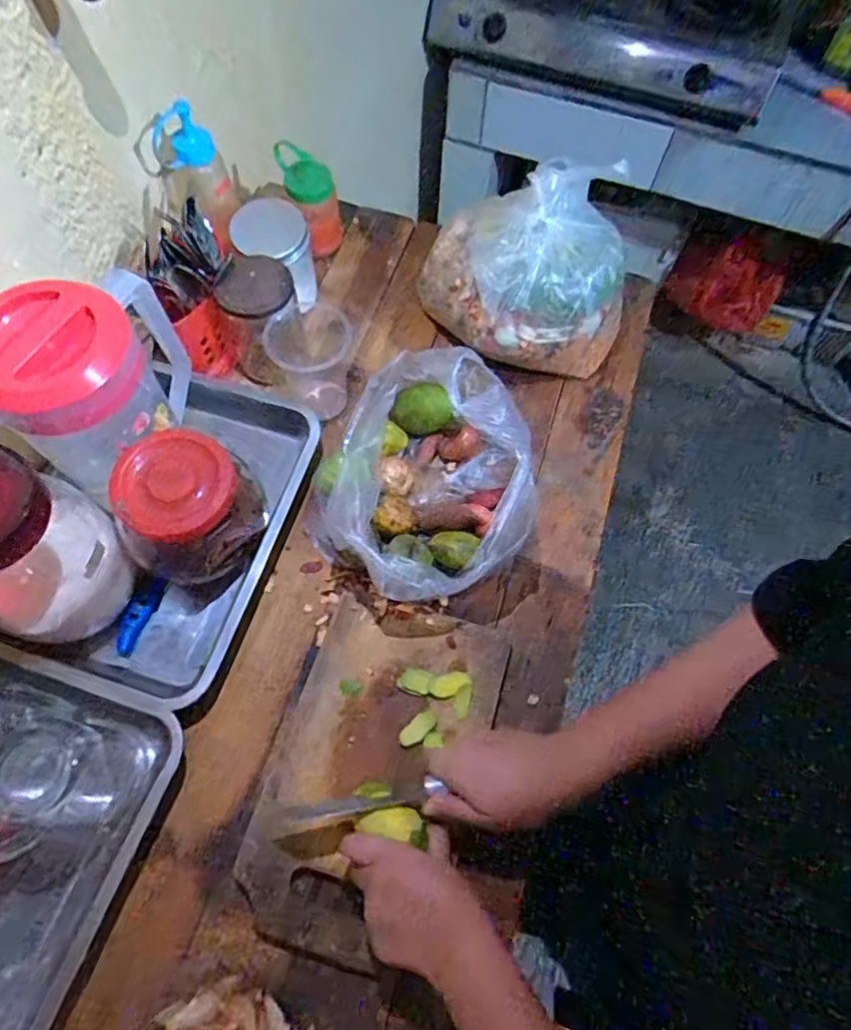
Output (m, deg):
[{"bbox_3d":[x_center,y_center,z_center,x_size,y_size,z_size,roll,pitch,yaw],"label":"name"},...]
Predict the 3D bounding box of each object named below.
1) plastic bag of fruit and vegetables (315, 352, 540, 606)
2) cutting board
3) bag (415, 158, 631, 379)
[{"bbox_3d":[0.007,-0.035,0.622,0.213,0.136,0.228,38,69,15],"label":"plastic bag of fruit and vegetables"},{"bbox_3d":[-0.046,0.227,0.558,0.173,0.022,0.298,17,66,8],"label":"cutting board"},{"bbox_3d":[0.110,-0.266,0.710,0.204,0.169,0.153,-4,65,-4],"label":"bag"}]

